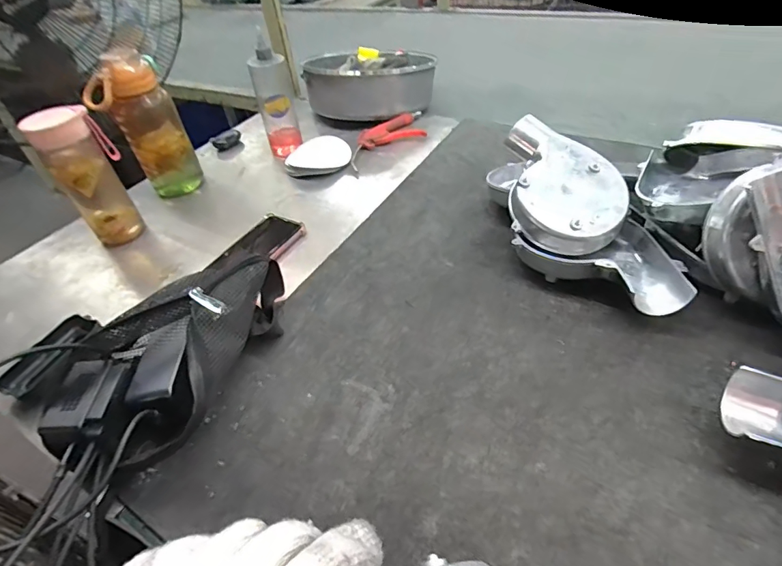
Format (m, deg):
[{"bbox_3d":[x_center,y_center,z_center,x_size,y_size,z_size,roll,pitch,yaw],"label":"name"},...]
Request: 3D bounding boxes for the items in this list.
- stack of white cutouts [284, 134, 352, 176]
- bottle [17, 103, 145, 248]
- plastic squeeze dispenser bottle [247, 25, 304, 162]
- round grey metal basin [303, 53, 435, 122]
[{"bbox_3d":[-0.134,-0.236,0.822,0.115,0.026,0.111,-9,44,-2],"label":"stack of white cutouts"},{"bbox_3d":[-0.434,-0.152,0.648,0.084,0.194,0.074,-30,48,-22],"label":"bottle"},{"bbox_3d":[-0.207,-0.324,0.799,0.063,0.184,0.060,-15,44,-8],"label":"plastic squeeze dispenser bottle"},{"bbox_3d":[-0.040,-0.430,0.941,0.268,0.127,0.216,-5,44,2],"label":"round grey metal basin"}]

